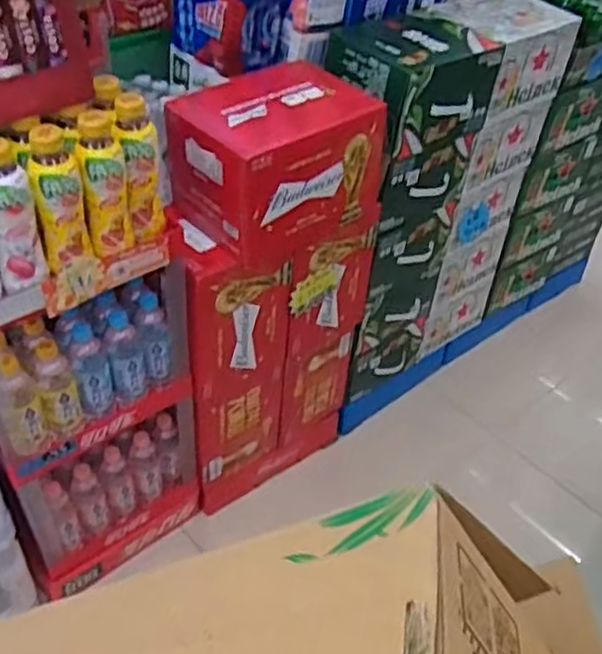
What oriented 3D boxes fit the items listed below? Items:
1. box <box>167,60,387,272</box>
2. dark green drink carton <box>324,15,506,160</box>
[{"bbox_3d":[-0.038,-0.284,1.252,0.320,0.246,0.219,-27,46,-30],"label":"box"},{"bbox_3d":[0.212,-0.478,1.367,0.284,0.190,0.215,-28,47,-30],"label":"dark green drink carton"}]

